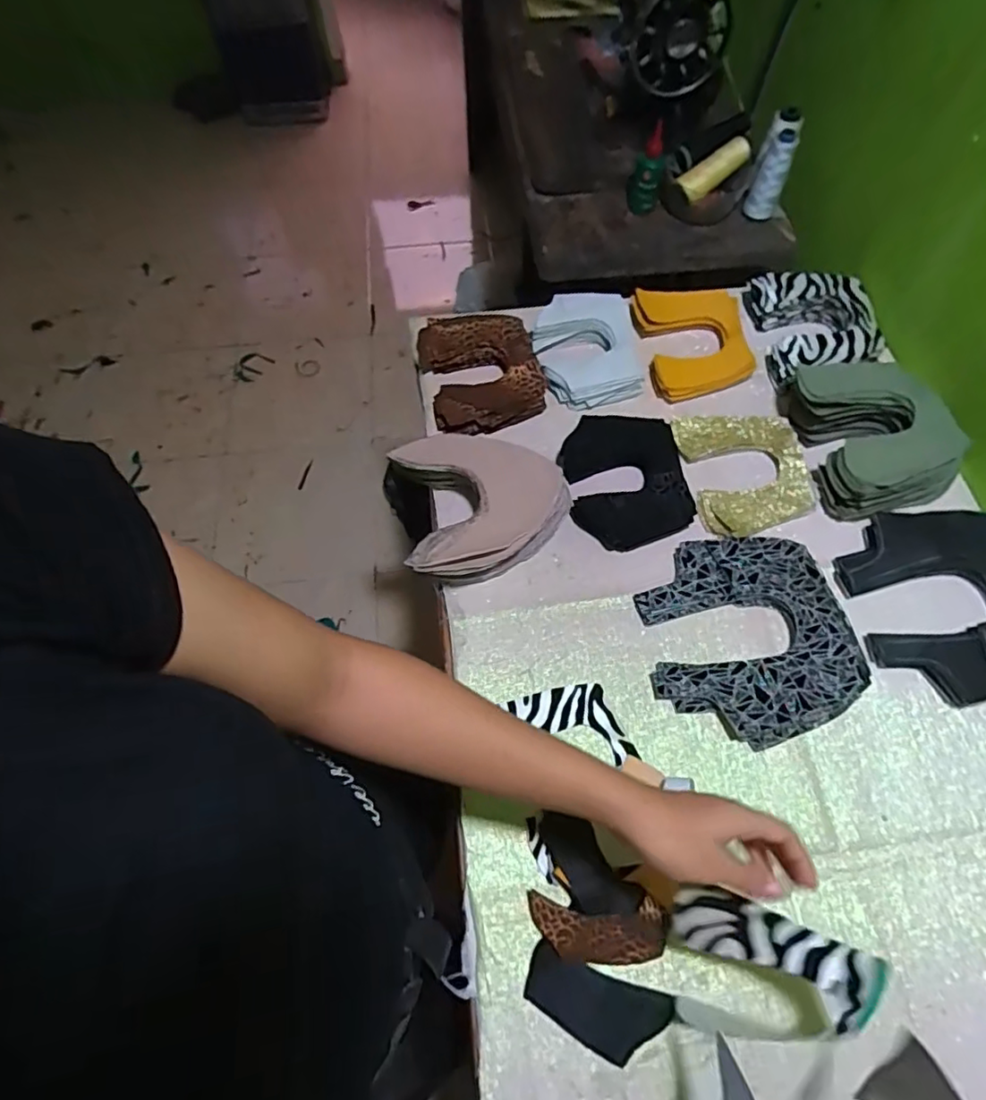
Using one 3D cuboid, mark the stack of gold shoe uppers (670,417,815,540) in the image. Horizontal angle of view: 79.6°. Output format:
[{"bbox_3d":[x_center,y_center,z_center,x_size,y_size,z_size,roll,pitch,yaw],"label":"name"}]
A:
[{"bbox_3d":[0.287,-0.089,0.671,0.135,0.020,0.153,-7,62,-3],"label":"stack of gold shoe uppers"}]

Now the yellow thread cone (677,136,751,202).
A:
[{"bbox_3d":[0.322,-0.550,0.857,0.117,0.035,0.031,-35,66,0],"label":"yellow thread cone"}]

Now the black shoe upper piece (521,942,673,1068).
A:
[{"bbox_3d":[0.079,0.353,0.457,0.108,0.008,0.051,19,64,10],"label":"black shoe upper piece"}]

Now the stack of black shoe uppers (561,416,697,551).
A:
[{"bbox_3d":[0.147,-0.079,0.661,0.132,0.028,0.156,-1,62,0],"label":"stack of black shoe uppers"}]

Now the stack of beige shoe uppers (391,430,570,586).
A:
[{"bbox_3d":[-0.018,-0.054,0.630,0.182,0.061,0.159,-23,64,-12],"label":"stack of beige shoe uppers"}]

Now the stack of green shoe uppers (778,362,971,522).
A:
[{"bbox_3d":[0.415,-0.133,0.659,0.132,0.065,0.180,-9,62,-5],"label":"stack of green shoe uppers"}]

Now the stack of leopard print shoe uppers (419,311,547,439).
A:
[{"bbox_3d":[-0.013,-0.221,0.732,0.139,0.037,0.167,-13,63,-7],"label":"stack of leopard print shoe uppers"}]

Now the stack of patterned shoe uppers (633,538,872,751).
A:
[{"bbox_3d":[0.244,0.081,0.578,0.187,0.032,0.196,-11,62,-5],"label":"stack of patterned shoe uppers"}]

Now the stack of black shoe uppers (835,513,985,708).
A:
[{"bbox_3d":[0.453,0.047,0.589,0.183,0.034,0.193,-11,62,-6],"label":"stack of black shoe uppers"}]

